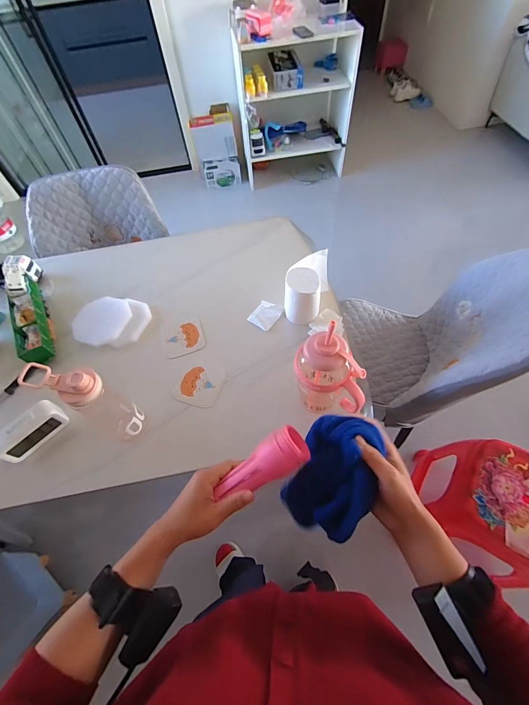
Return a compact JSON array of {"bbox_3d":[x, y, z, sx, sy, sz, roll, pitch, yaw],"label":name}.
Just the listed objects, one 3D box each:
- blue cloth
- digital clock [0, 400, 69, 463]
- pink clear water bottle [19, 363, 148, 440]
[{"bbox_3d":[0.084,0.141,0.367,0.094,0.063,0.123,24,64,18],"label":"blue cloth"},{"bbox_3d":[-0.521,0.175,0.708,0.056,0.079,0.140,37,68,23],"label":"digital clock"},{"bbox_3d":[-0.330,0.104,0.628,0.098,0.240,0.061,11,60,10],"label":"pink clear water bottle"}]

